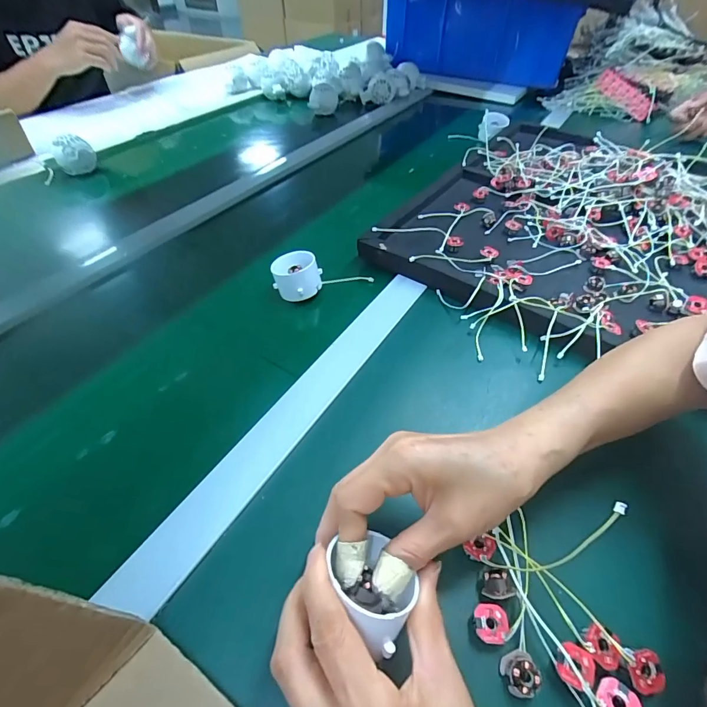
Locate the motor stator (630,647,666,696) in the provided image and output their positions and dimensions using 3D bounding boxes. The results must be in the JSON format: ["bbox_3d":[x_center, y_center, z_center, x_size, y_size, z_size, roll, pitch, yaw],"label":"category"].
[{"bbox_3d":[0.161,0.175,0.215,0.018,0.005,0.020,2,49,2],"label":"motor stator"}]

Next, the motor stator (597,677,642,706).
[{"bbox_3d":[0.140,0.186,0.207,0.020,0.011,0.020,1,49,2],"label":"motor stator"}]

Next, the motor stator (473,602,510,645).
[{"bbox_3d":[0.081,0.162,0.233,0.019,0.016,0.020,0,49,0],"label":"motor stator"}]

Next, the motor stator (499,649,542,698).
[{"bbox_3d":[0.092,0.179,0.218,0.018,0.016,0.019,0,49,0],"label":"motor stator"}]

